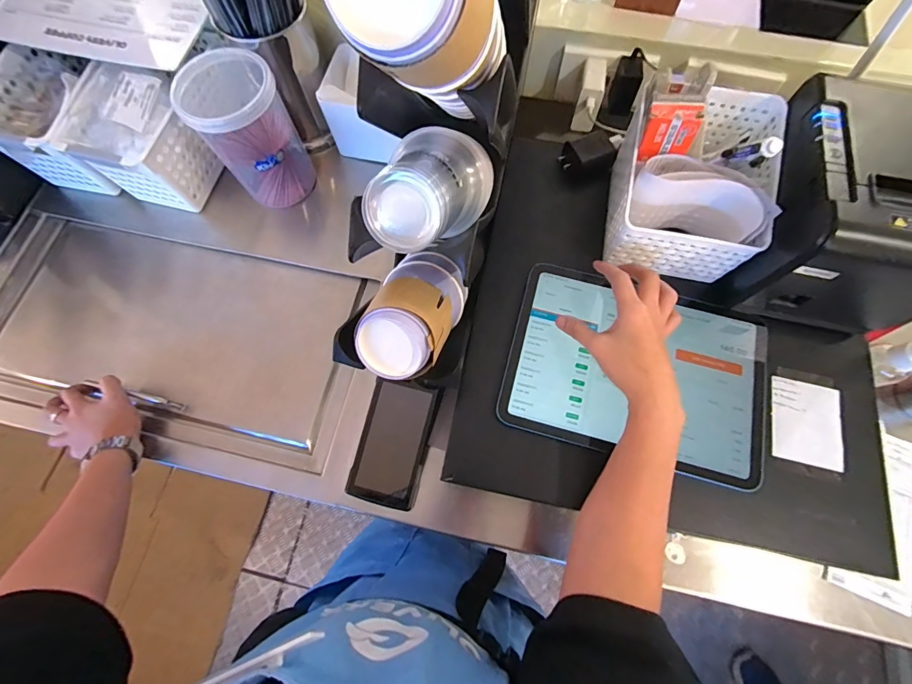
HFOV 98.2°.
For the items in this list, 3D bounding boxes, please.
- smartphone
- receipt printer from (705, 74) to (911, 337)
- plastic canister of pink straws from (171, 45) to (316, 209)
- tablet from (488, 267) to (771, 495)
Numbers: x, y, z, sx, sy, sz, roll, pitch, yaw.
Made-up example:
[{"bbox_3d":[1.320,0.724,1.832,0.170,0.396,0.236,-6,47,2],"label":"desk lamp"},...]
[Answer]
[{"bbox_3d":[-0.073,0.119,0.472,0.080,0.009,0.141,15,83,3],"label":"smartphone"},{"bbox_3d":[0.356,-0.117,0.369,0.145,0.138,0.168,10,72,4],"label":"receipt printer"},{"bbox_3d":[-0.269,-0.269,0.532,0.113,0.172,0.091,-31,74,-9],"label":"plastic canister of pink straws"},{"bbox_3d":[0.180,0.027,0.394,0.249,0.012,0.175,16,72,6],"label":"tablet"}]

